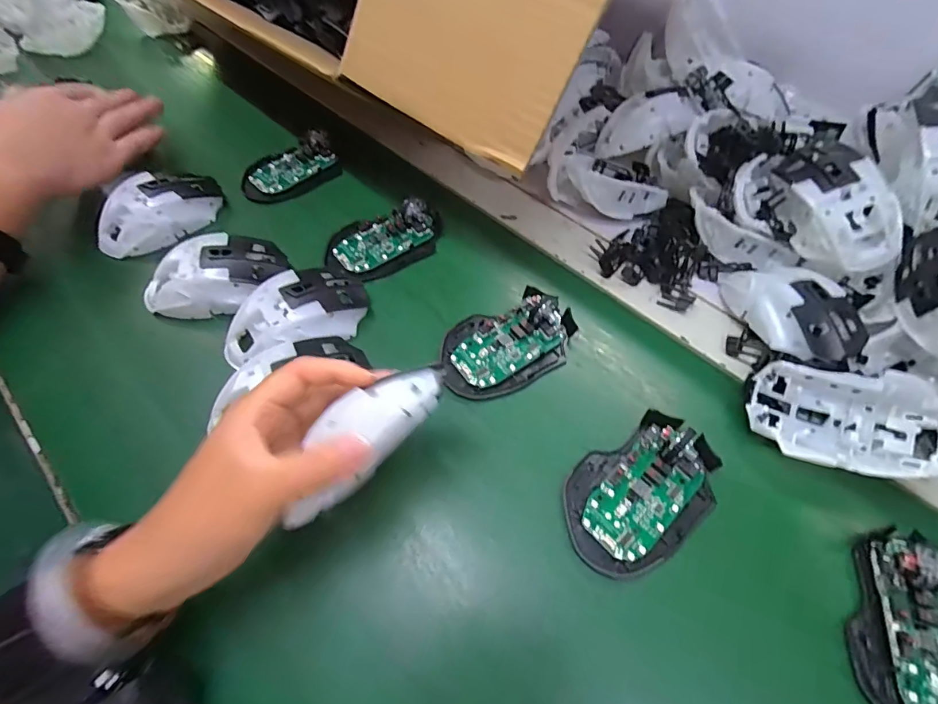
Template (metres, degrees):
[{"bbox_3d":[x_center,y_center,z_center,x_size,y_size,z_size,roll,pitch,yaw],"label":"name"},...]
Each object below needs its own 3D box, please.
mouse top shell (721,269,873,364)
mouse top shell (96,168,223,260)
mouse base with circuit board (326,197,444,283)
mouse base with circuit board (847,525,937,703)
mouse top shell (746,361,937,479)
[{"bbox_3d":[0.250,-0.031,0.347,0.062,0.046,0.100,-15,62,-8],"label":"mouse top shell"},{"bbox_3d":[-0.283,-0.132,0.408,0.110,0.037,0.054,-36,66,-18],"label":"mouse top shell"},{"bbox_3d":[-0.074,-0.105,0.407,0.109,0.028,0.064,-33,65,-17],"label":"mouse base with circuit board"},{"bbox_3d":[0.257,0.158,0.245,0.066,0.027,0.111,23,63,13],"label":"mouse base with circuit board"},{"bbox_3d":[0.251,0.046,0.299,0.107,0.046,0.061,16,59,10],"label":"mouse top shell"}]

